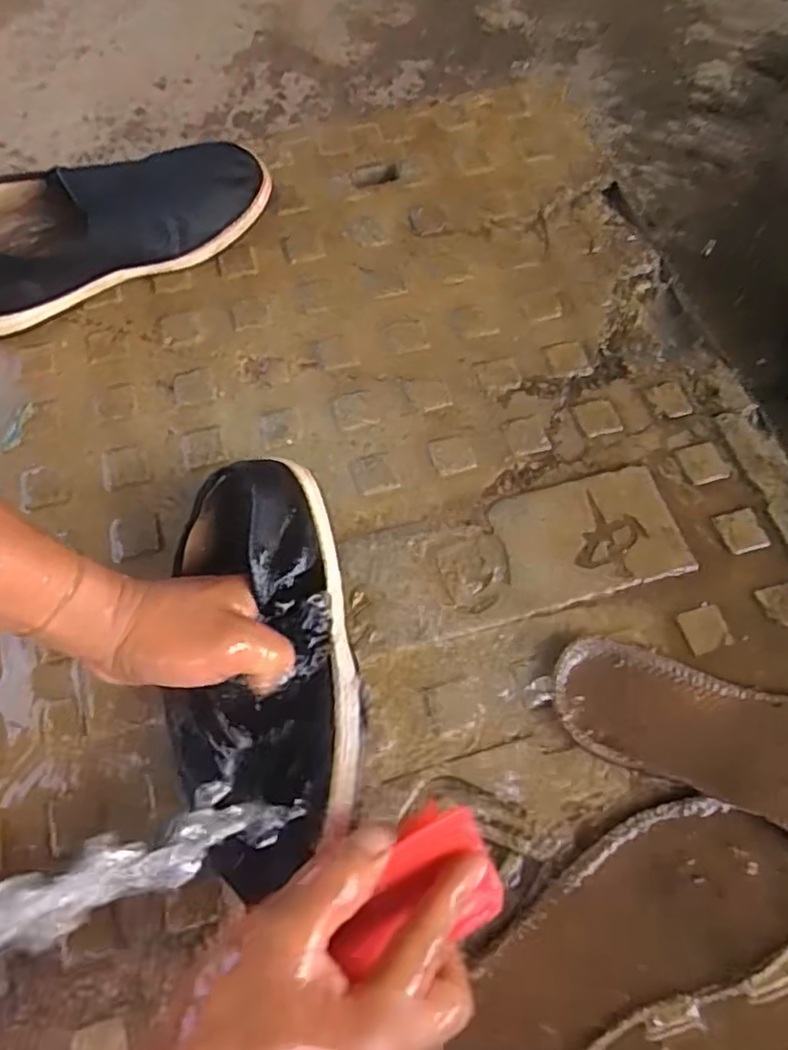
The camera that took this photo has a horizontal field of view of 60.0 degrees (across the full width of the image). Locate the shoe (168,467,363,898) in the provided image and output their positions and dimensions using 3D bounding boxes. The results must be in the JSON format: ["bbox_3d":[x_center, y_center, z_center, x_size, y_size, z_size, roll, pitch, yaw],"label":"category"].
[{"bbox_3d":[-0.068,0.058,0.345,0.087,0.059,0.211,-7,62,-2],"label":"shoe"}]

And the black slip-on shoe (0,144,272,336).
[{"bbox_3d":[-0.216,-0.226,0.514,0.246,0.071,0.093,-29,68,-11],"label":"black slip-on shoe"}]

